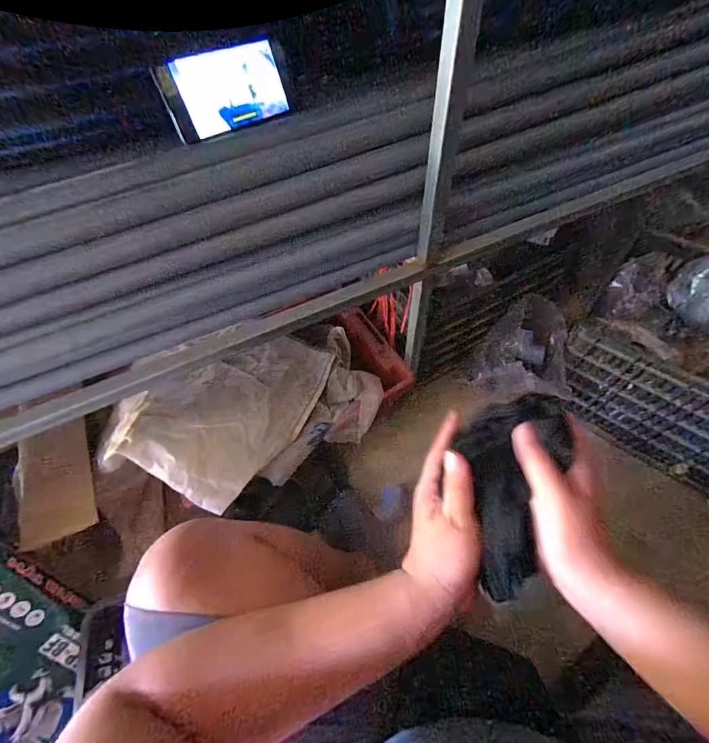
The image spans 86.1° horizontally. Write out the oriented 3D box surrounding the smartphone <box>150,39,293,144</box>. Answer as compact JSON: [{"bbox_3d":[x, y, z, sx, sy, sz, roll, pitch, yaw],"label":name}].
[{"bbox_3d":[-0.145,-0.328,0.443,0.155,0.076,0.008,-35,43,-25],"label":"smartphone"}]

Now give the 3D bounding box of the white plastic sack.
[{"bbox_3d":[-0.192,0.065,0.734,0.473,0.154,0.290,-32,61,-16],"label":"white plastic sack"}]

